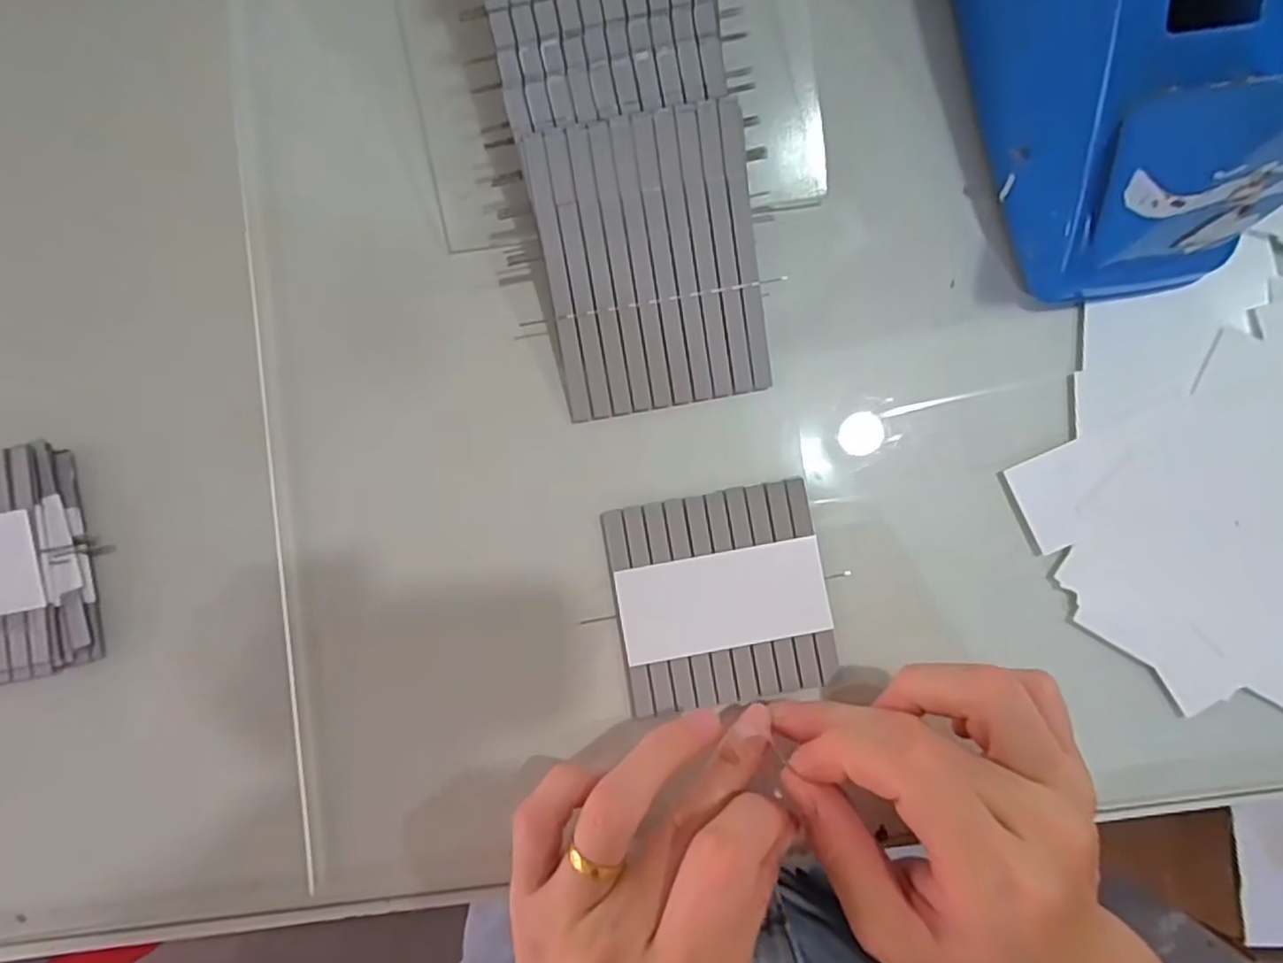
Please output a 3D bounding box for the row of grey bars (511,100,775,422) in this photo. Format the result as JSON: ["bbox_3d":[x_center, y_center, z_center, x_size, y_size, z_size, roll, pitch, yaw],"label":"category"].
[{"bbox_3d":[0.004,-0.080,0.261,0.078,0.004,0.103,-10,101,-1],"label":"row of grey bars"}]

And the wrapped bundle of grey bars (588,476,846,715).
[{"bbox_3d":[0.030,0.043,0.263,0.078,0.004,0.076,-10,85,0],"label":"wrapped bundle of grey bars"}]

